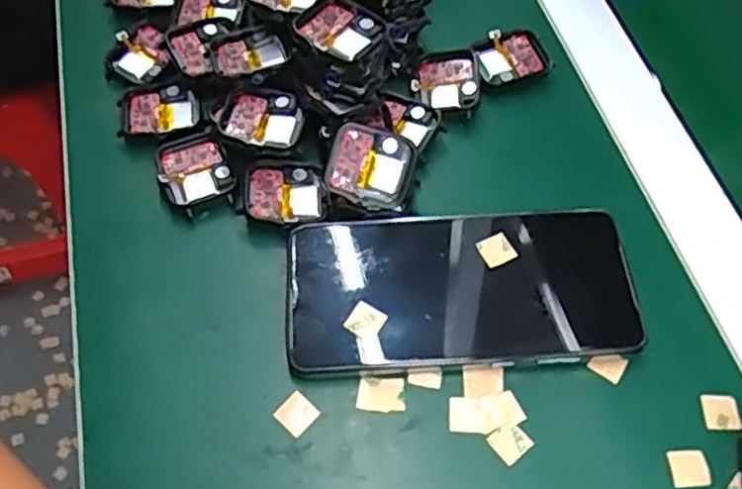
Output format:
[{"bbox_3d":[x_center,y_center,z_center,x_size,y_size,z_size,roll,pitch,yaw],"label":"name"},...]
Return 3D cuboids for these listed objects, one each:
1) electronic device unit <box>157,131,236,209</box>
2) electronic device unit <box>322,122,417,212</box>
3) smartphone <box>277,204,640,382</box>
[{"bbox_3d":[-0.094,-0.038,0.370,0.036,0.014,0.043,-21,63,-13],"label":"electronic device unit"},{"bbox_3d":[0.001,-0.038,0.348,0.046,0.039,0.007,11,13,-15],"label":"electronic device unit"},{"bbox_3d":[0.043,0.022,0.333,0.162,0.013,0.076,-3,63,-1],"label":"smartphone"}]

